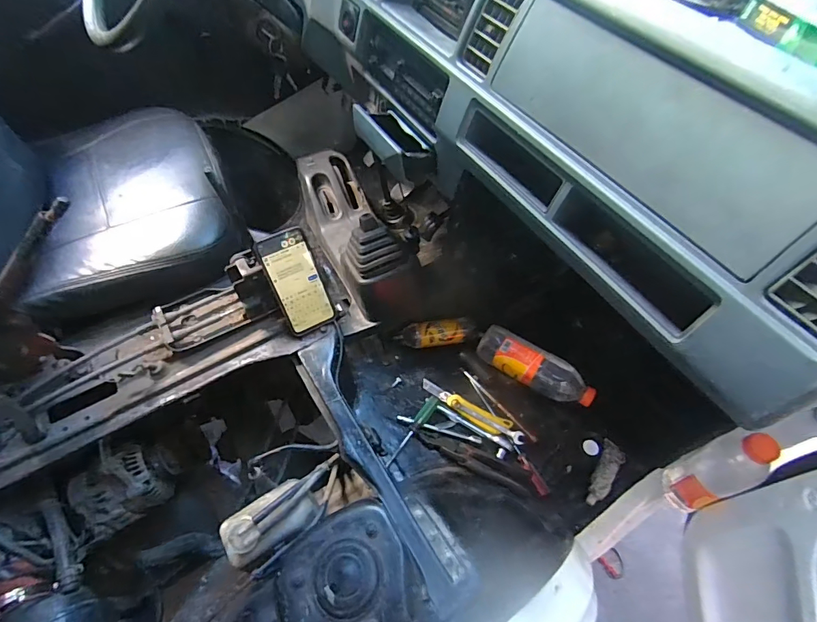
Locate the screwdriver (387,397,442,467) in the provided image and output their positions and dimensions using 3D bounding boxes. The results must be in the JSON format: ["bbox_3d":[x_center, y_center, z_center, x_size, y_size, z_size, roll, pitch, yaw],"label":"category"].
[{"bbox_3d":[0.012,0.230,0.845,0.023,0.024,0.166,29,58,14],"label":"screwdriver"}]

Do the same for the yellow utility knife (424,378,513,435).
[{"bbox_3d":[0.113,0.197,0.886,0.194,0.020,0.042,29,58,14],"label":"yellow utility knife"}]

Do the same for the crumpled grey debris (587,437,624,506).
[{"bbox_3d":[0.376,0.309,0.823,0.040,0.021,0.130,27,58,13],"label":"crumpled grey debris"}]

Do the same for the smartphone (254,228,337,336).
[{"bbox_3d":[-0.178,-0.044,0.701,0.078,0.166,0.016,-27,26,-21],"label":"smartphone"}]

